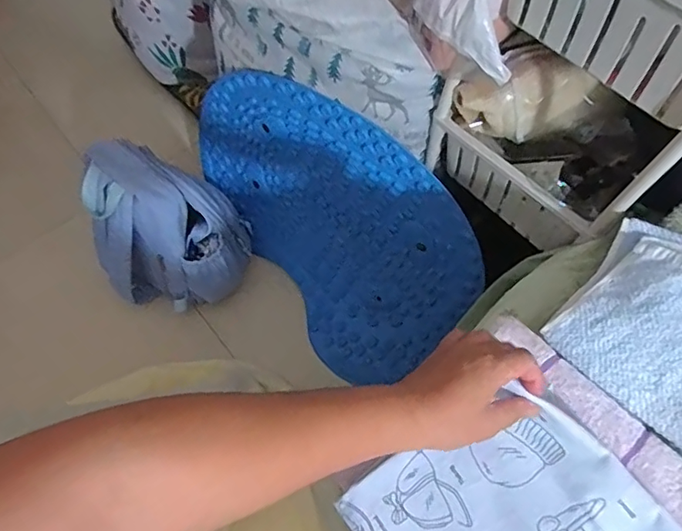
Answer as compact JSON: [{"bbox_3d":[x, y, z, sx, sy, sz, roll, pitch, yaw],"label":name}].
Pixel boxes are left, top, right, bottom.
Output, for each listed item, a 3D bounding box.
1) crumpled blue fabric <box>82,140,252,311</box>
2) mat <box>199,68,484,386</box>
[{"bbox_3d":[-0.308,-0.060,0.947,0.234,0.273,0.190,10,62,8],"label":"crumpled blue fabric"},{"bbox_3d":[-0.042,-0.074,0.907,0.591,0.449,0.099,45,54,3],"label":"mat"}]

